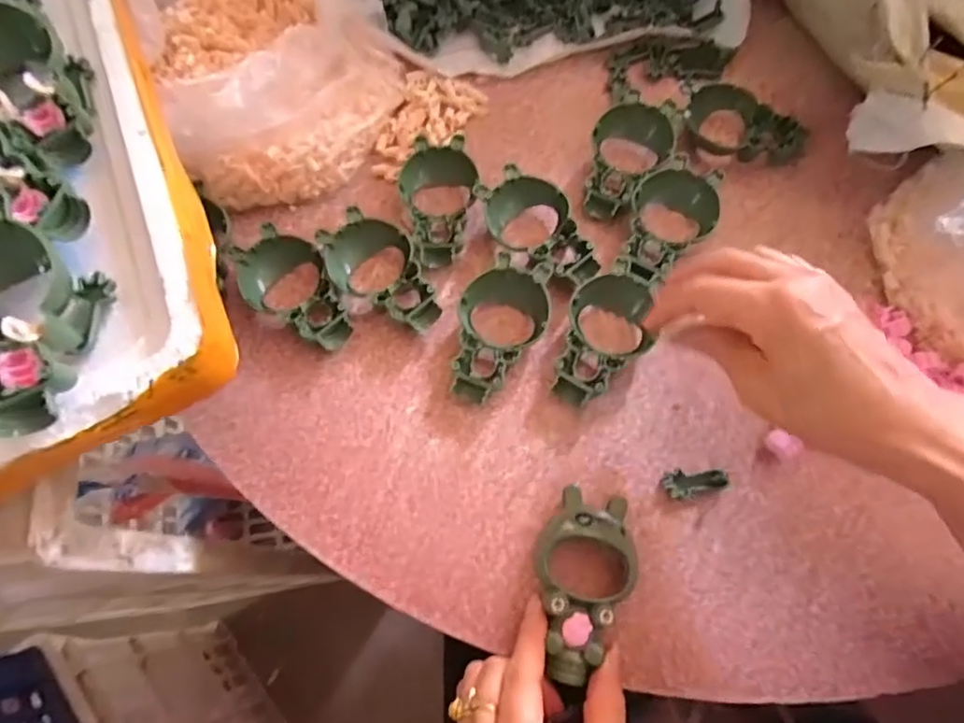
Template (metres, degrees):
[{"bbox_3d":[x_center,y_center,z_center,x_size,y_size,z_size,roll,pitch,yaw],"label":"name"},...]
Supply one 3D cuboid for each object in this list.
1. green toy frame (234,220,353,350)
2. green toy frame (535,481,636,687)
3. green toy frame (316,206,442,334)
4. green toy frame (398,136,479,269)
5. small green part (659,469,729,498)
[{"bbox_3d":[-0.131,-0.049,0.395,0.056,0.027,0.101,-37,72,-12],"label":"green toy frame"},{"bbox_3d":[0.058,0.126,0.319,0.055,0.020,0.104,11,67,7],"label":"green toy frame"},{"bbox_3d":[-0.070,-0.061,0.395,0.055,0.026,0.100,-37,72,-12],"label":"green toy frame"},{"bbox_3d":[-0.030,-0.118,0.413,0.056,0.021,0.102,-7,68,0],"label":"green toy frame"},{"bbox_3d":[0.132,0.075,0.346,0.038,0.010,0.015,-6,68,0],"label":"small green part"}]

